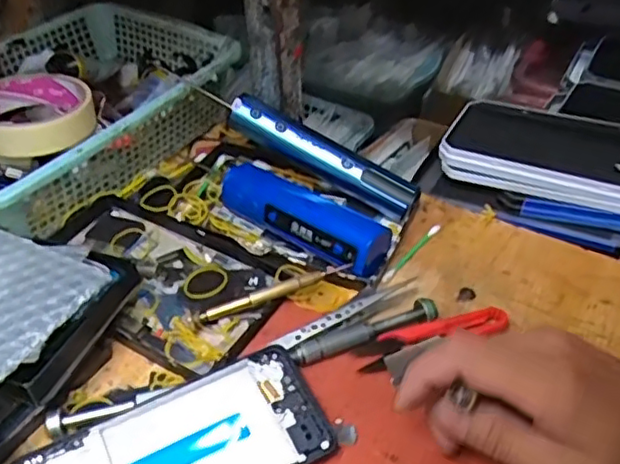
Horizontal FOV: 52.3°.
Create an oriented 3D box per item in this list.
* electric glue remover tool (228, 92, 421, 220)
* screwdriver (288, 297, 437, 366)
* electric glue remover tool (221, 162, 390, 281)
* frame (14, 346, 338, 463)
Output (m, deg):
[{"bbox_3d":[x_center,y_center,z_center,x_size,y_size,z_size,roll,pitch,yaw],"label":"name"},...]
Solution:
[{"bbox_3d":[0.010,-0.058,0.479,0.154,0.028,0.023,30,49,8],"label":"electric glue remover tool"},{"bbox_3d":[0.032,0.061,0.386,0.092,0.015,0.015,-14,45,-14],"label":"screwdriver"},{"bbox_3d":[-0.007,-0.011,0.455,0.136,0.036,0.037,27,50,27],"label":"electric glue remover tool"},{"bbox_3d":[-0.070,0.117,0.329,0.157,0.014,0.072,-19,46,-19],"label":"frame"}]

